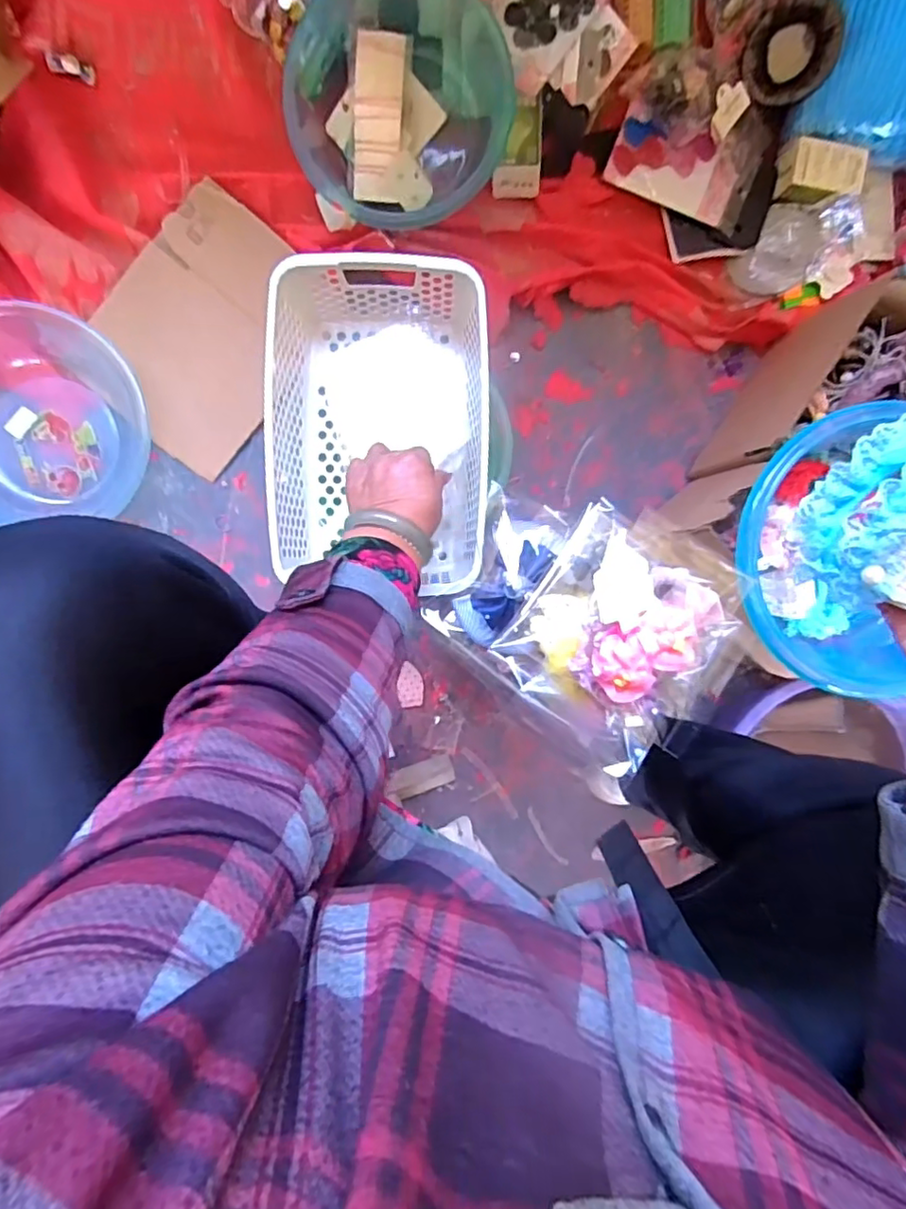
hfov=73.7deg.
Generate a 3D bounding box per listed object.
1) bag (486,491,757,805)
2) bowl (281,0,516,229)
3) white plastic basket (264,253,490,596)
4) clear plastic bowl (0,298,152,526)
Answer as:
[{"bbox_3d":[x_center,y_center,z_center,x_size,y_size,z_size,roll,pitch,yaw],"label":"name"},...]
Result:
[{"bbox_3d":[0.123,0.025,0.461,0.152,0.076,0.181,35,91,-5],"label":"bag"},{"bbox_3d":[-0.054,-0.529,0.625,0.222,0.065,0.230,-1,98,-4],"label":"bowl"},{"bbox_3d":[-0.070,-0.170,0.589,0.194,0.108,0.284,1,98,-4],"label":"white plastic basket"},{"bbox_3d":[-0.435,-0.194,0.632,0.226,0.081,0.209,-1,98,-4],"label":"clear plastic bowl"}]

